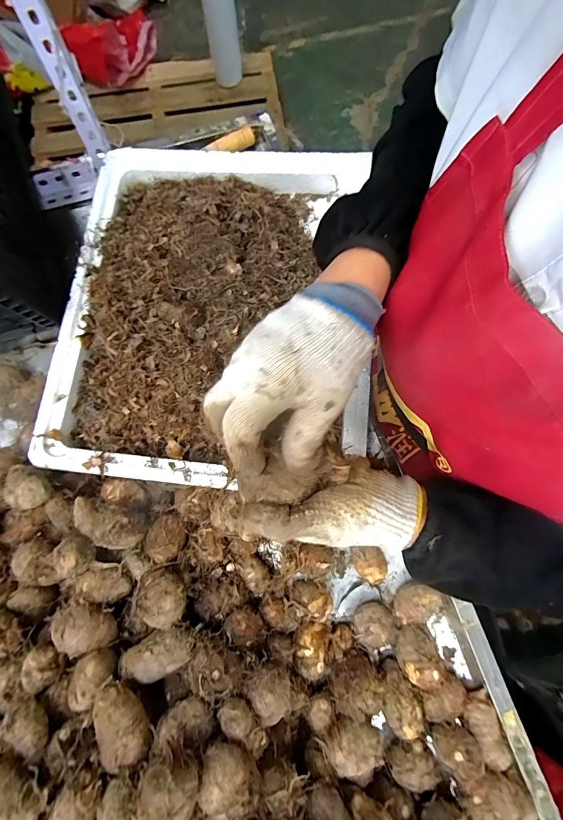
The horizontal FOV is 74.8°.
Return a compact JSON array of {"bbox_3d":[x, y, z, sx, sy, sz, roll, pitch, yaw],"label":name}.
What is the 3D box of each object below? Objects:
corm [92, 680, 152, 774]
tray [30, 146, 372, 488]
[{"bbox_3d":[-0.135,0.263,0.316,0.034,0.035,0.060,-22,78,-4],"label":"corm"},{"bbox_3d":[-0.083,-0.130,0.455,0.376,0.057,0.430,6,78,2],"label":"tray"}]

